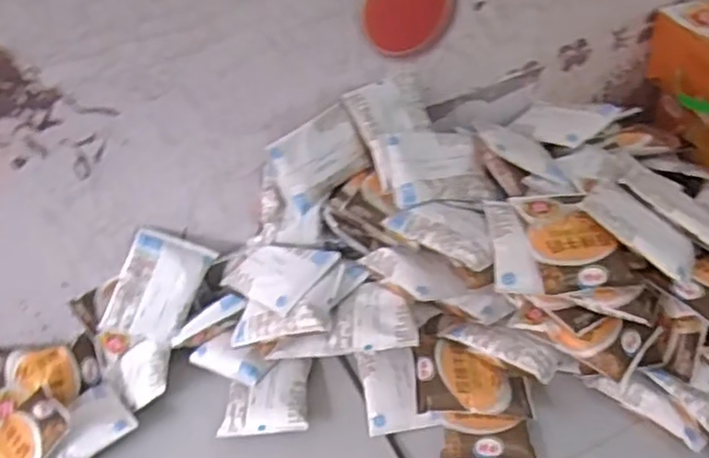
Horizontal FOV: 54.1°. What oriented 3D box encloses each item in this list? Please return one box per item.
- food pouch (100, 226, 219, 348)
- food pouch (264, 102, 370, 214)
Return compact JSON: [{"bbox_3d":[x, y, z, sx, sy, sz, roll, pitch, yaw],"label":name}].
[{"bbox_3d":[-0.234,0.071,0.824,0.090,0.129,0.022,22,7,-16],"label":"food pouch"},{"bbox_3d":[-0.037,-0.082,0.821,0.105,0.092,0.028,-35,25,-14],"label":"food pouch"}]

